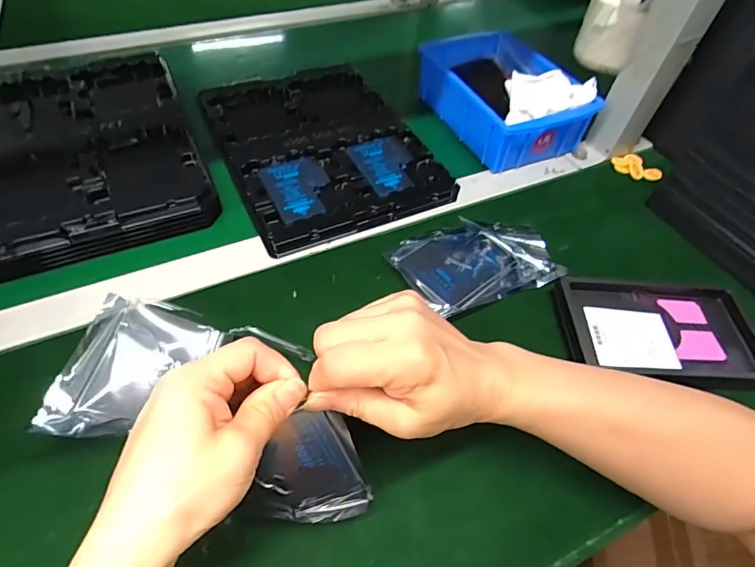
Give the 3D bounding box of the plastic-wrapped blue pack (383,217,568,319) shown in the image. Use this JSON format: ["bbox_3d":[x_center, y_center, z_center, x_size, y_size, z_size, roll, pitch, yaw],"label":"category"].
[{"bbox_3d":[0.095,-0.021,0.420,0.151,0.015,0.088,-15,56,-16],"label":"plastic-wrapped blue pack"}]

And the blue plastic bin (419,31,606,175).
[{"bbox_3d":[0.145,-0.235,0.549,0.143,0.061,0.205,-21,58,-20],"label":"blue plastic bin"}]

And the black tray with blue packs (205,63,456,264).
[{"bbox_3d":[-0.065,-0.164,0.516,0.212,0.015,0.277,-20,58,-19],"label":"black tray with blue packs"}]

